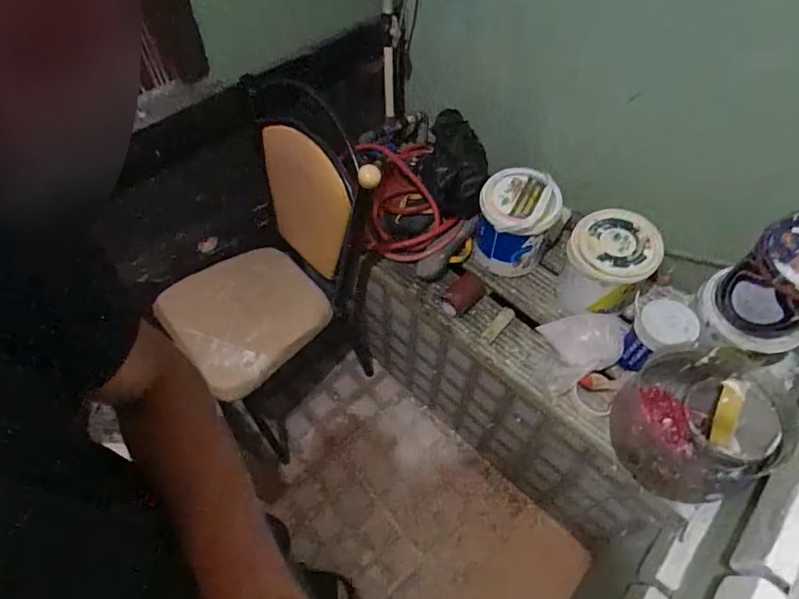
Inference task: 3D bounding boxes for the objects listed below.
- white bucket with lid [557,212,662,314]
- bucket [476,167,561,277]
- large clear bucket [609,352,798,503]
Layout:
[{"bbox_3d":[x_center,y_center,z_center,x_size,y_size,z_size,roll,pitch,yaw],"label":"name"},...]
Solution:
[{"bbox_3d":[0.455,-0.080,1.027,0.168,0.196,0.168,1,56,-1],"label":"white bucket with lid"},{"bbox_3d":[0.261,-0.167,1.064,0.169,0.219,0.146,14,57,8],"label":"bucket"},{"bbox_3d":[0.530,0.224,0.846,0.227,0.201,0.239,37,63,21],"label":"large clear bucket"}]

